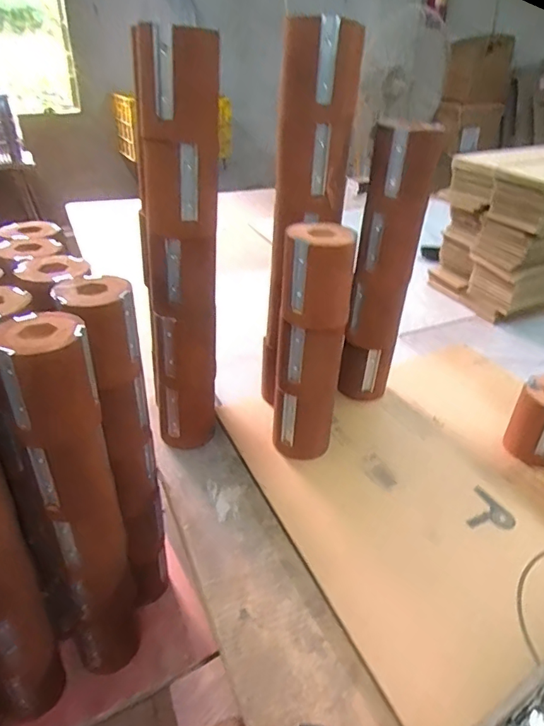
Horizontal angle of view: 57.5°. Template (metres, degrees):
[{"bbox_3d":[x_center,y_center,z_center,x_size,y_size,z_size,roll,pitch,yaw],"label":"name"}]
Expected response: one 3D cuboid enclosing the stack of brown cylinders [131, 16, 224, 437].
[{"bbox_3d":[-0.106,-0.104,0.594,0.088,0.484,0.064,-4,33,-10],"label":"stack of brown cylinders"}]

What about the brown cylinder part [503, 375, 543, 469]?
[{"bbox_3d":[0.373,0.082,0.677,0.075,0.101,0.072,27,39,33],"label":"brown cylinder part"}]

